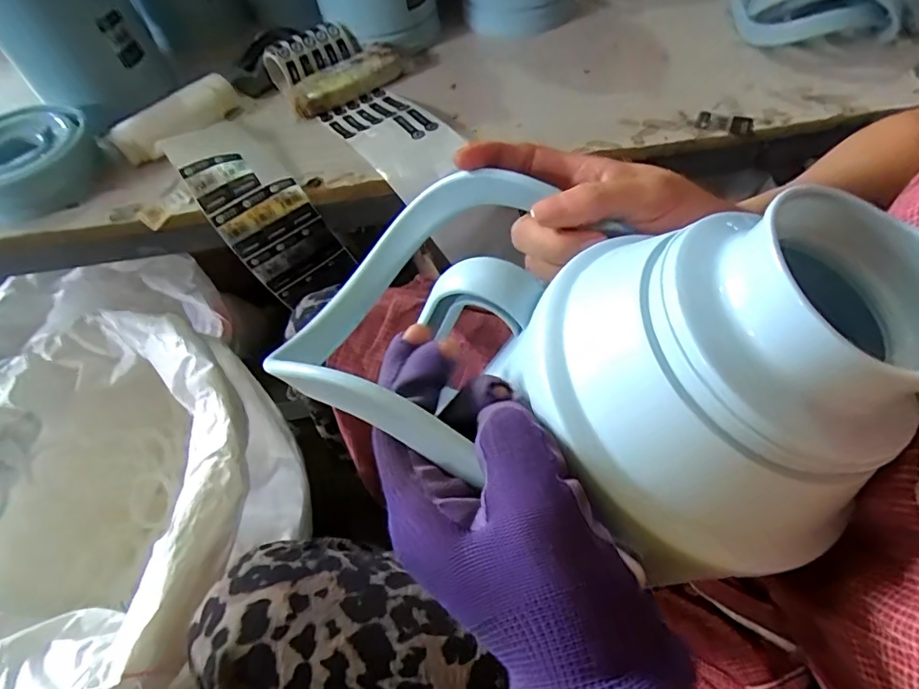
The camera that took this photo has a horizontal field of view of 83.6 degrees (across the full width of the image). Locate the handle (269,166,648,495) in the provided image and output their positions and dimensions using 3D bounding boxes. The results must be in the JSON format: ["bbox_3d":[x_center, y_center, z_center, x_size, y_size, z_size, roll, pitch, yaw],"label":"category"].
[{"bbox_3d":[-0.014,-0.024,0.265,0.130,0.071,0.156,22,60,19],"label":"handle"}]

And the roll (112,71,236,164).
[{"bbox_3d":[-0.337,-0.274,0.612,0.151,0.033,0.044,-41,62,-21],"label":"roll"}]

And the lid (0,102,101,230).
[{"bbox_3d":[-0.486,-0.205,0.578,0.142,0.057,0.147,-26,57,-12],"label":"lid"}]

